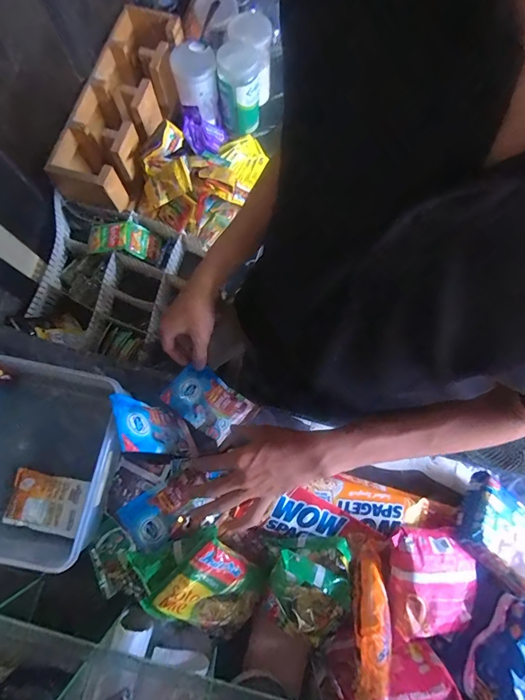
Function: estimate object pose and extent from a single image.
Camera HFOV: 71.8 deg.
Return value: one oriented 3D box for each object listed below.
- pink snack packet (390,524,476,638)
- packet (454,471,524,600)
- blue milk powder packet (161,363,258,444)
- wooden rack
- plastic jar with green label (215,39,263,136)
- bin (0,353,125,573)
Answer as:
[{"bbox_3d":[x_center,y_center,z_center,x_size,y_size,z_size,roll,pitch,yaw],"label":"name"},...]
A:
[{"bbox_3d":[0.215,0.287,0.450,0.113,0.038,0.112,7,76,1],"label":"pink snack packet"},{"bbox_3d":[0.331,0.252,0.494,0.122,0.033,0.111,43,62,8],"label":"packet"},{"bbox_3d":[-0.088,0.080,0.570,0.123,0.010,0.083,39,79,8],"label":"blue milk powder packet"},{"bbox_3d":[-0.304,-0.534,0.813,0.146,0.117,0.473,17,77,3],"label":"wooden rack"},{"bbox_3d":[-0.053,-0.604,0.844,0.093,0.145,0.103,-4,76,-2],"label":"plastic jar with green label"},{"bbox_3d":[-0.383,0.150,0.533,0.337,0.107,0.246,12,76,2],"label":"bin"}]

